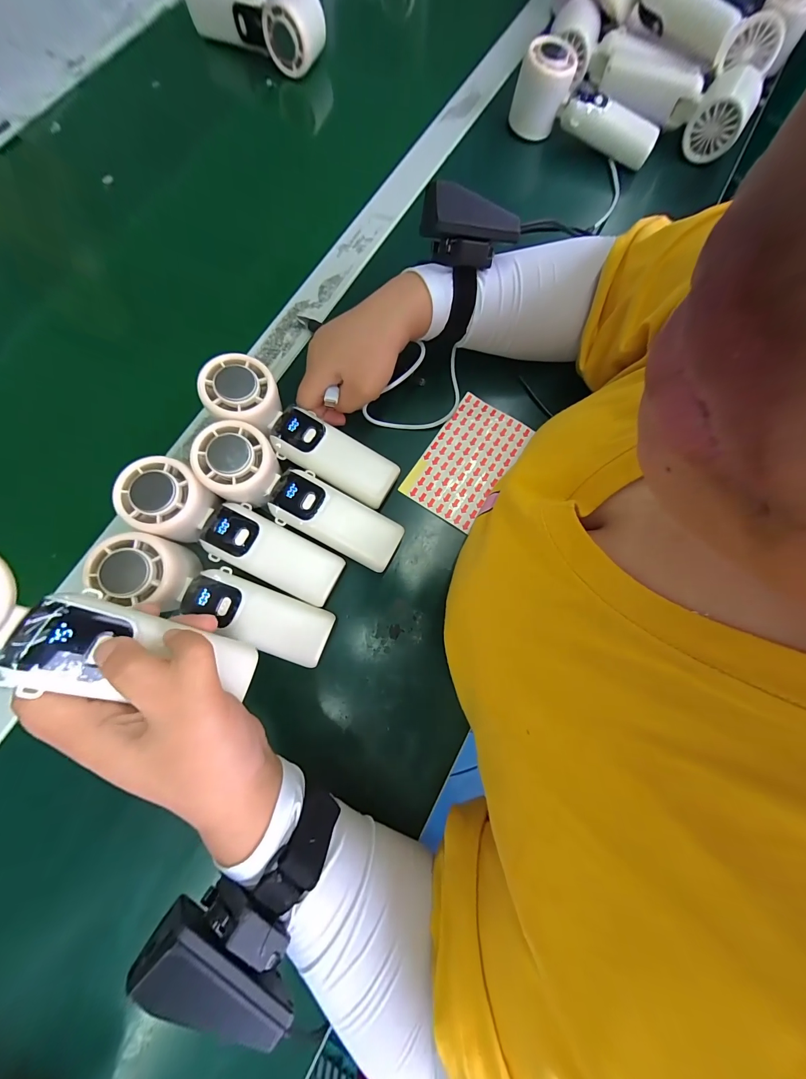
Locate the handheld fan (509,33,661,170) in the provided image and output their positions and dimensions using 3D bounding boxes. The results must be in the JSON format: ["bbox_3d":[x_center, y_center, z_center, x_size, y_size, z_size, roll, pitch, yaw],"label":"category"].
[{"bbox_3d":[0.204,-0.474,0.382,0.162,0.060,0.058,18,77,2],"label":"handheld fan"}]

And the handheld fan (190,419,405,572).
[{"bbox_3d":[-0.080,-0.031,0.272,0.163,0.028,0.050,30,77,-12],"label":"handheld fan"}]

